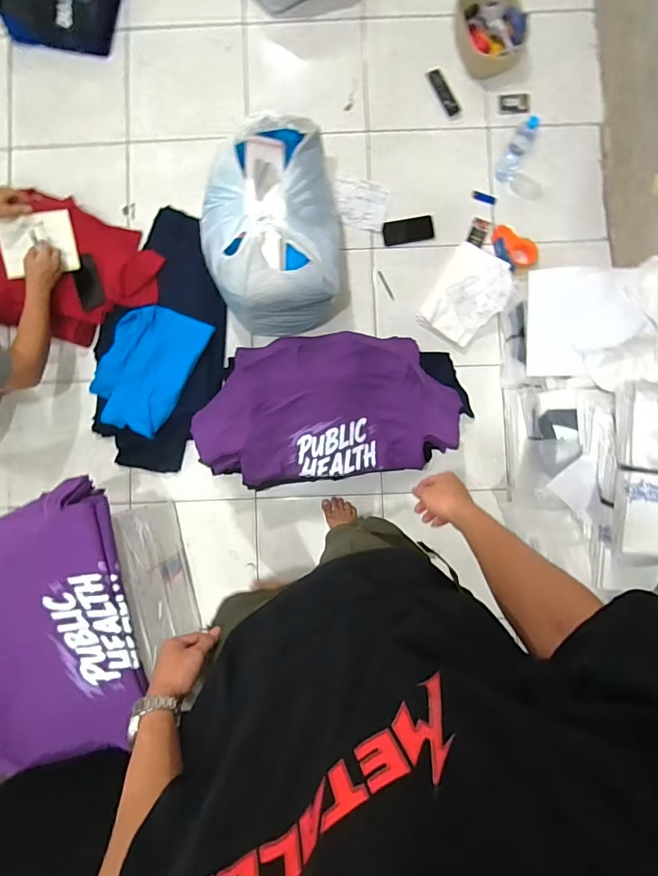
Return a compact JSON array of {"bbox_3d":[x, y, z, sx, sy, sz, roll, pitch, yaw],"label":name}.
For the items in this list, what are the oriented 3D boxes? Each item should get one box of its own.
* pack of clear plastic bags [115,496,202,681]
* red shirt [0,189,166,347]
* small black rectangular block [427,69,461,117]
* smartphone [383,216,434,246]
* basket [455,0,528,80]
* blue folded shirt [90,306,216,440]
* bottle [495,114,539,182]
[{"bbox_3d":[-0.451,0.366,1.234,0.027,0.410,0.371,-18,87,-1],"label":"pack of clear plastic bags"},{"bbox_3d":[-0.863,-0.527,1.402,0.669,0.116,0.410,14,92,-5],"label":"red shirt"},{"bbox_3d":[0.377,-1.128,1.478,0.040,0.022,0.155,-30,89,0],"label":"small black rectangular block"},{"bbox_3d":[0.259,-0.675,1.475,0.168,0.009,0.072,-13,99,-8],"label":"smartphone"},{"bbox_3d":[0.498,-1.288,1.417,0.183,0.105,0.249,-21,89,0],"label":"basket"},{"bbox_3d":[-0.560,-0.218,1.377,0.273,0.060,0.392,27,87,2],"label":"blue folded shirt"},{"bbox_3d":[0.572,-0.874,1.371,0.072,0.210,0.071,31,89,1],"label":"bottle"}]

